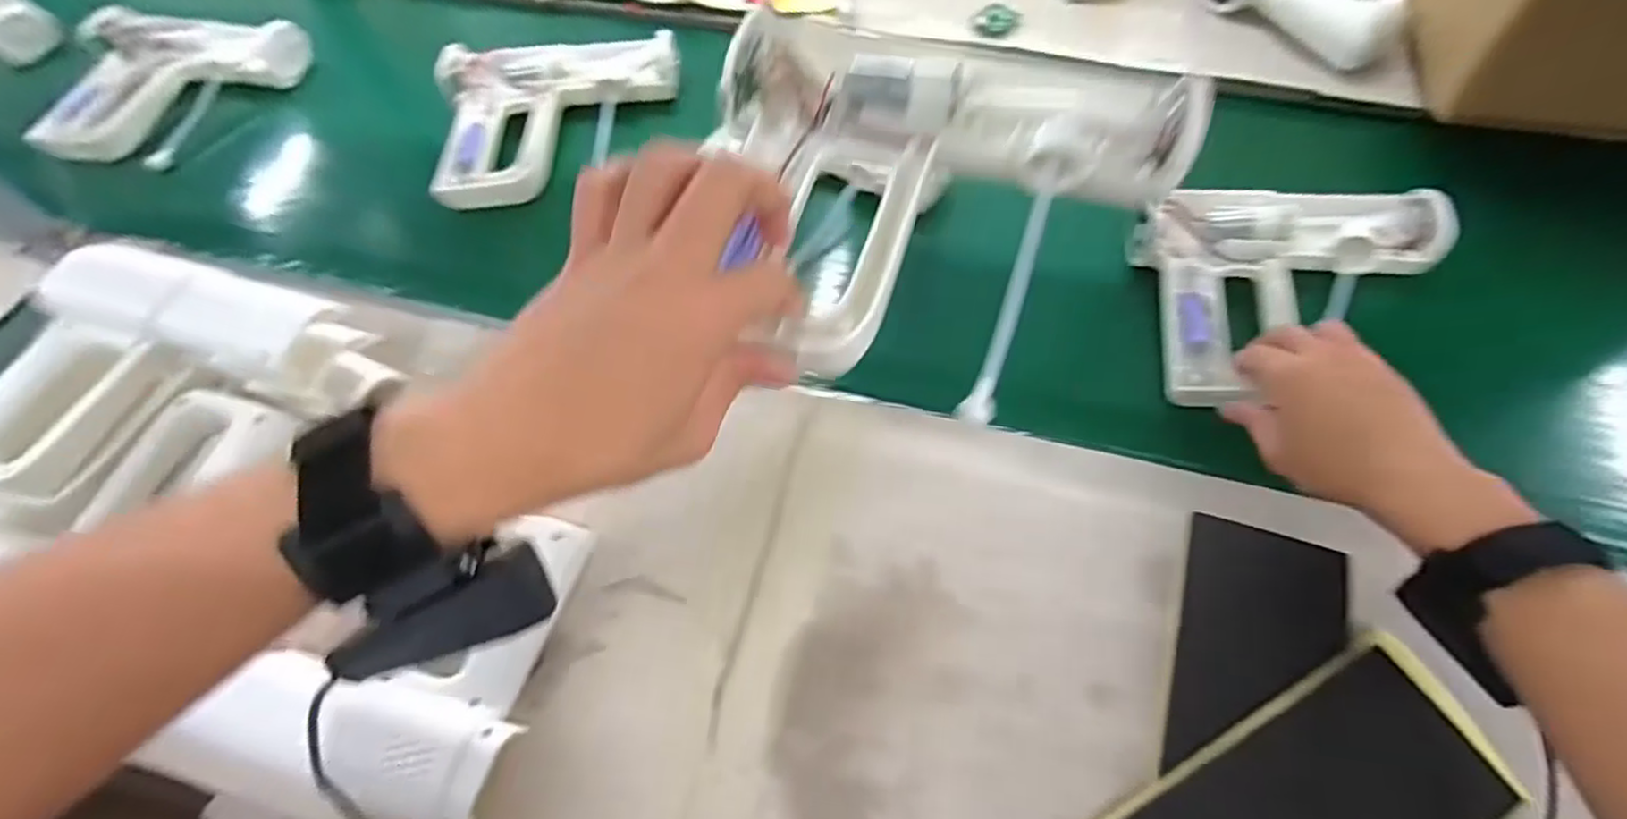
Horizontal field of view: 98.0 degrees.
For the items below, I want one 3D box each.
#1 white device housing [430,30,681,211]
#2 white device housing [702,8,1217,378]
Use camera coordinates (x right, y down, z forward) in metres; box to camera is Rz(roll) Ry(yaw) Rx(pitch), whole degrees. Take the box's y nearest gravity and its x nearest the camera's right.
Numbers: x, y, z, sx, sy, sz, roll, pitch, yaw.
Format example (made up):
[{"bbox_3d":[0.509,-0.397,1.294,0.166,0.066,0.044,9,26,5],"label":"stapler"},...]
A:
[{"bbox_3d":[-0.234,-0.284,0.654,0.223,0.038,0.193,-14,62,-3],"label":"white device housing"},{"bbox_3d":[0.056,-0.102,0.331,0.208,0.080,0.162,15,65,12],"label":"white device housing"}]

